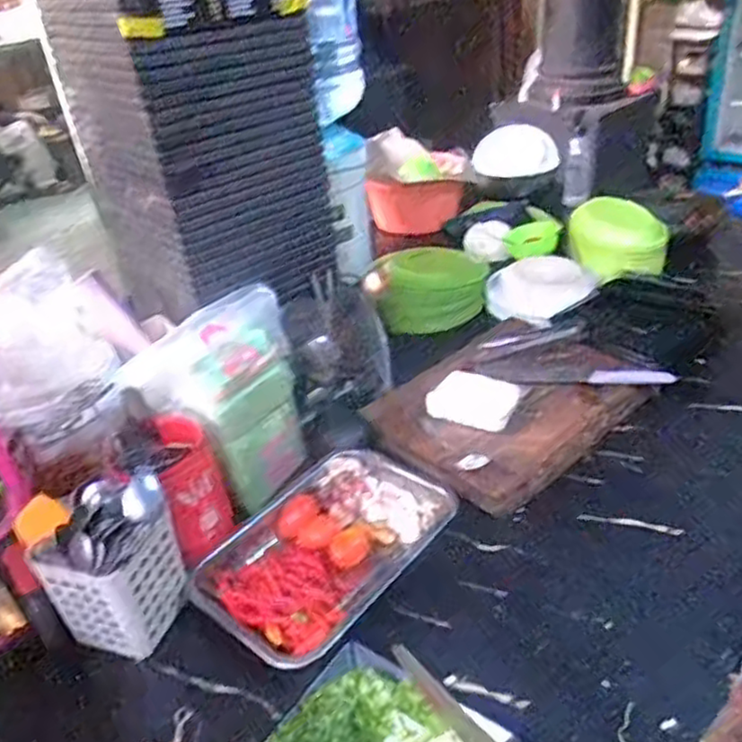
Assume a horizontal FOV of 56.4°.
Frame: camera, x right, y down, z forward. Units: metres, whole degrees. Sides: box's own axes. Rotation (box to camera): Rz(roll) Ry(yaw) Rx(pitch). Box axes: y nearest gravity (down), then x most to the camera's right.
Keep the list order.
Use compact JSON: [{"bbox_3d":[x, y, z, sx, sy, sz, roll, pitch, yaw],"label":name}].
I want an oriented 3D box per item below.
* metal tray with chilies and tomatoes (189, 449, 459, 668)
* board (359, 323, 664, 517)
[{"bbox_3d":[-0.057,0.205,0.817,0.210,0.045,0.294,21,41,34],"label":"metal tray with chilies and tomatoes"},{"bbox_3d":[0.209,0.034,0.999,0.373,0.032,0.271,-27,39,-31],"label":"board"}]

